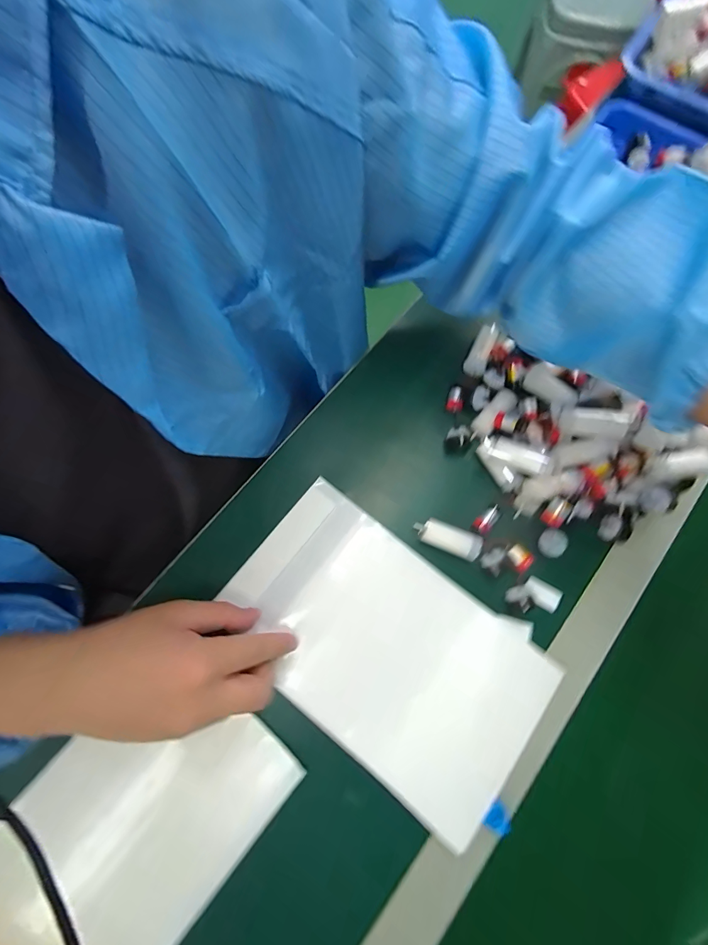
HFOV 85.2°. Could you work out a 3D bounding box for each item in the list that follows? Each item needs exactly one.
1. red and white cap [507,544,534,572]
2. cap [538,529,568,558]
[{"bbox_3d":[0.142,0.071,0.327,0.016,0.012,0.022,-35,78,-9],"label":"red and white cap"},{"bbox_3d":[0.172,0.062,0.335,0.018,0.016,0.024,19,75,5],"label":"cap"}]

